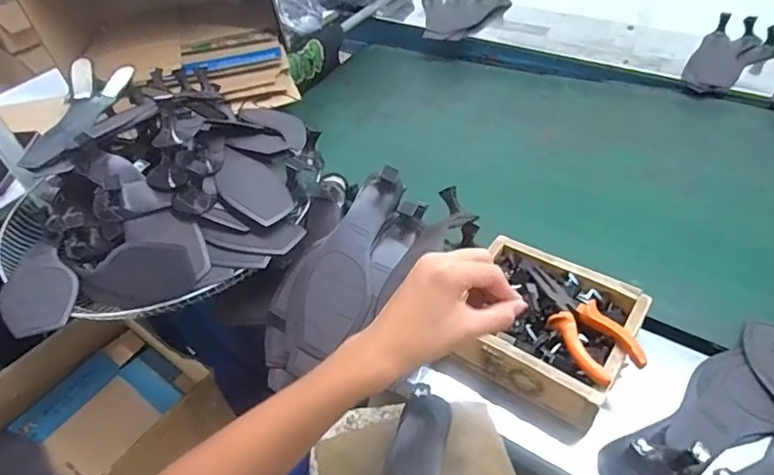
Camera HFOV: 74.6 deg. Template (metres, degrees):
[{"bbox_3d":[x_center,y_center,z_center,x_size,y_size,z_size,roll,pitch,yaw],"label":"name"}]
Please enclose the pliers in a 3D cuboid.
[{"bbox_3d":[0.191,0.079,0.524,0.053,0.021,0.153,-20,47,-14],"label":"pliers"}]

